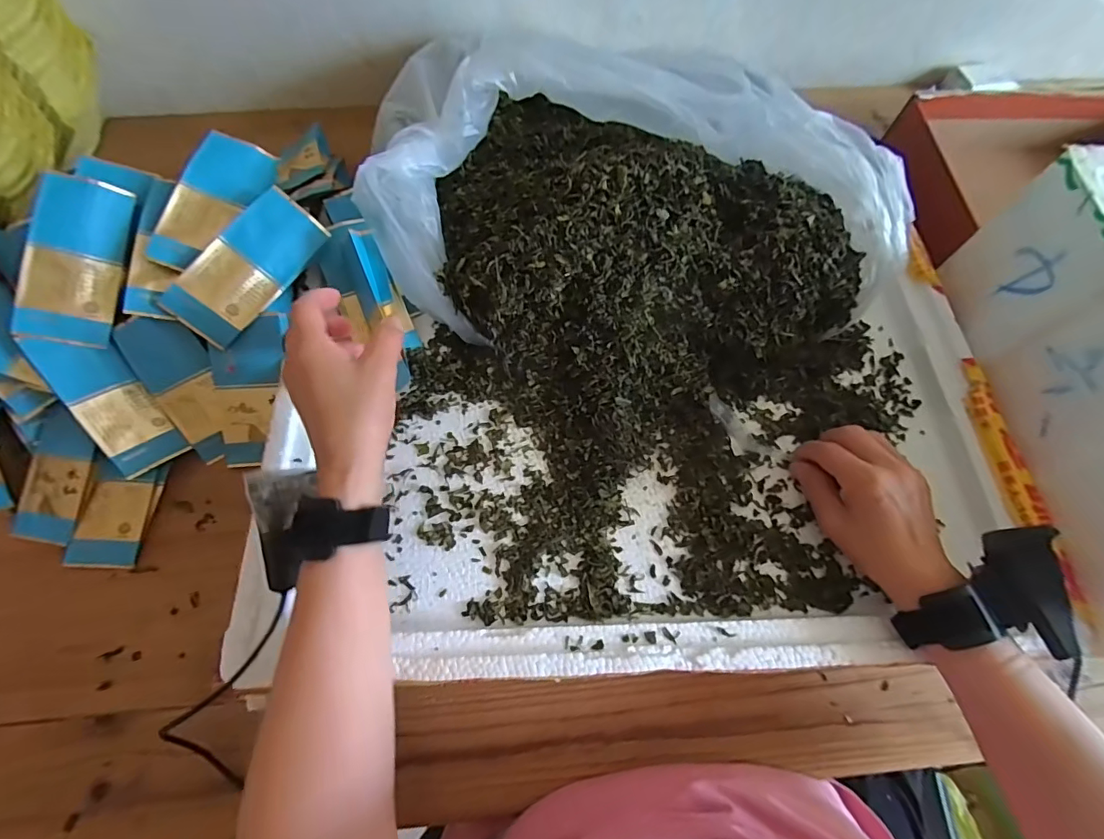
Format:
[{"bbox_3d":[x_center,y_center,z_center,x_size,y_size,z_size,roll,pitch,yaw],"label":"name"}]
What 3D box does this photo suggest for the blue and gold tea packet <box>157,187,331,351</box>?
[{"bbox_3d":[-0.245,-0.123,0.390,0.055,0.009,0.129,43,79,-30],"label":"blue and gold tea packet"}]

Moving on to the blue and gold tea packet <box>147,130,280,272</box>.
[{"bbox_3d":[-0.280,-0.179,0.399,0.056,0.009,0.127,20,73,-18],"label":"blue and gold tea packet"}]

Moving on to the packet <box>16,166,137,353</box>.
[{"bbox_3d":[-0.373,-0.125,0.378,0.055,0.007,0.128,10,87,-39],"label":"packet"}]

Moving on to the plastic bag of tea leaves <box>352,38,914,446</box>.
[{"bbox_3d":[0.047,-0.178,0.420,0.348,0.137,0.357,-31,72,-14],"label":"plastic bag of tea leaves"}]

